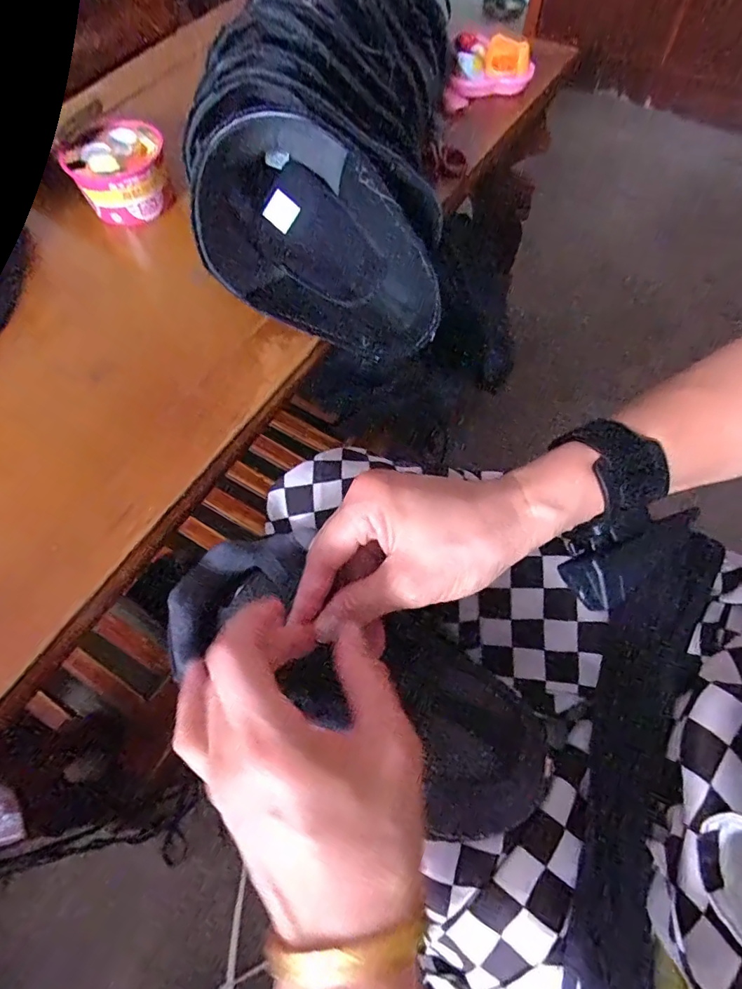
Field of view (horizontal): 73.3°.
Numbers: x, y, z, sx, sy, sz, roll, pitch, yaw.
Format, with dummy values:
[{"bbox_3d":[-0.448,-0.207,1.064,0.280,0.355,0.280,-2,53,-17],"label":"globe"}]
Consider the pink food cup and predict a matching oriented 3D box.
[{"bbox_3d":[-0.271,-0.352,0.540,0.098,0.057,0.098,-1,64,1],"label":"pink food cup"}]

